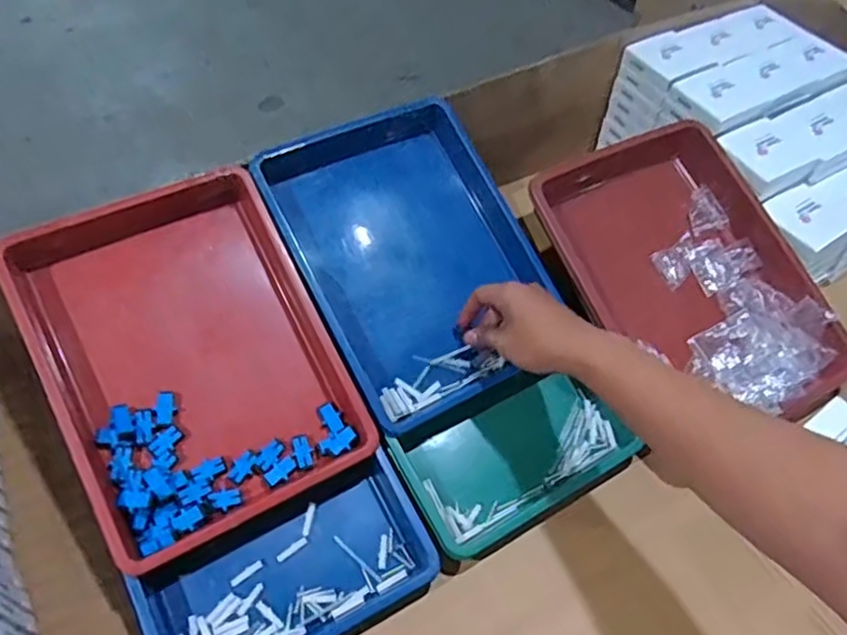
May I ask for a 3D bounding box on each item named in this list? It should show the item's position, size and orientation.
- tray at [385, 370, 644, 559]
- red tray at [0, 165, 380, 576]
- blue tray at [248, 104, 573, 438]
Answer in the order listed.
[{"bbox_3d":[0.091,0.133,0.650,0.223,0.053,0.122,-24,57,-21],"label":"tray"},{"bbox_3d":[-0.212,0.034,0.598,0.237,0.054,0.313,-25,83,-20],"label":"red tray"},{"bbox_3d":[-0.012,-0.069,0.689,0.232,0.047,0.319,-25,82,-22],"label":"blue tray"}]

